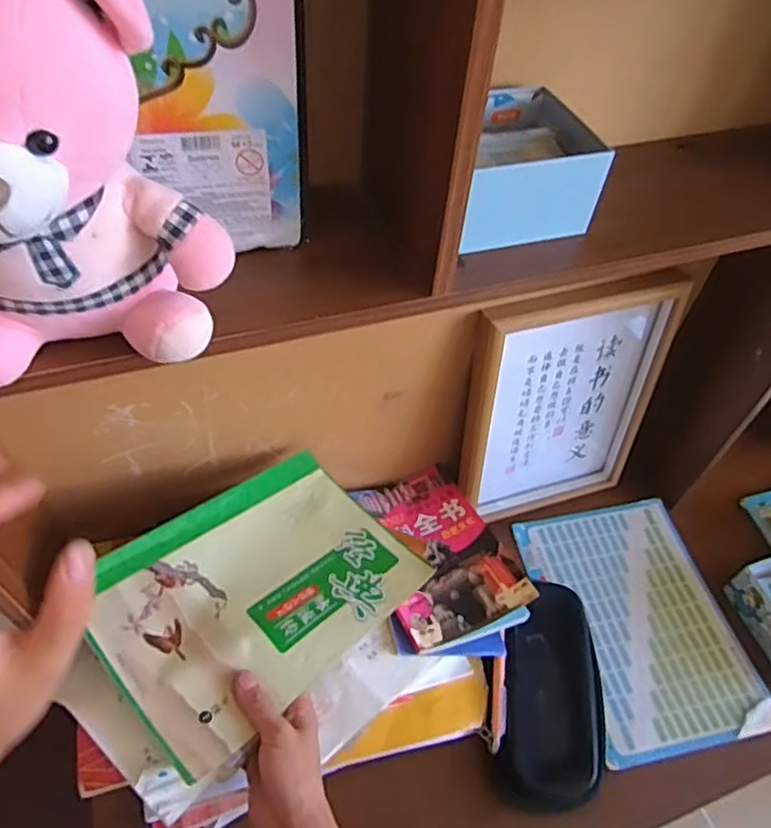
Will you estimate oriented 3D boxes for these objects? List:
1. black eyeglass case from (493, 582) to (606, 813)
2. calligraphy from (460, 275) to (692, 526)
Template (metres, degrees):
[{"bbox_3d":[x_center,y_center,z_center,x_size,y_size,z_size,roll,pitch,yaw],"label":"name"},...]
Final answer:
[{"bbox_3d":[0.174,0.290,0.663,0.114,0.041,0.221,12,51,4],"label":"black eyeglass case"},{"bbox_3d":[0.204,-0.002,0.718,0.230,0.313,0.034,-14,44,-16],"label":"calligraphy"}]

